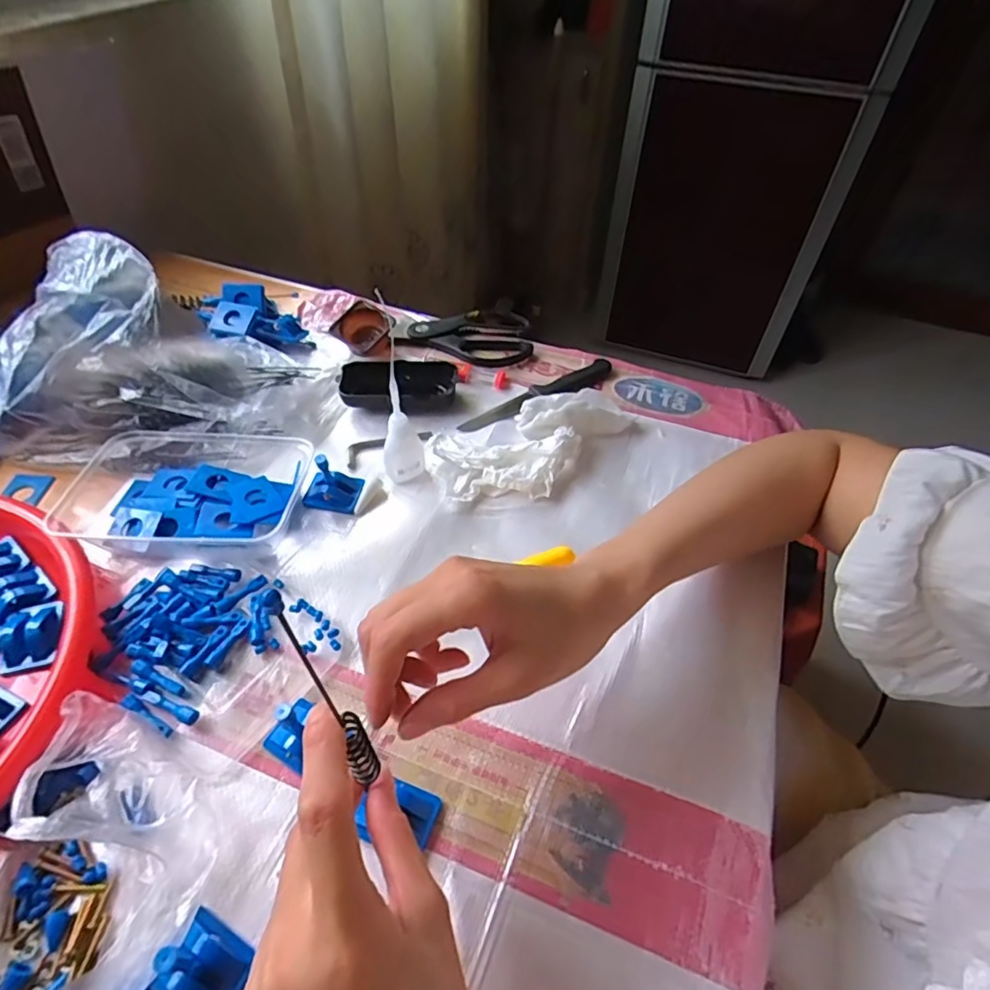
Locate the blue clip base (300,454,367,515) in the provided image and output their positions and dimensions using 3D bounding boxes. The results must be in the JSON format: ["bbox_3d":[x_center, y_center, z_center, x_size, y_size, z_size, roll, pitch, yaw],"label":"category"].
[{"bbox_3d":[-0.132,-0.014,0.454,0.044,0.045,0.029,8,49,4],"label":"blue clip base"}]

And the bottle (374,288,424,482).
[{"bbox_3d":[-0.074,-0.067,0.430,0.031,0.142,0.024,-8,50,-10],"label":"bottle"}]

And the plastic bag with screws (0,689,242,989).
[{"bbox_3d":[-0.221,0.197,0.261,0.127,0.052,0.193,24,52,17],"label":"plastic bag with screws"}]

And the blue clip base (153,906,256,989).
[{"bbox_3d":[-0.136,0.215,0.258,0.040,0.040,0.033,24,52,17],"label":"blue clip base"}]

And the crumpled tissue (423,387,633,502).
[{"bbox_3d":[0.037,-0.043,0.490,0.181,0.035,0.083,-15,52,-16],"label":"crumpled tissue"}]

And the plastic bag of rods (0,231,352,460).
[{"bbox_3d":[-0.278,-0.125,0.482,0.267,0.125,0.136,-8,50,-10],"label":"plastic bag of rods"}]

